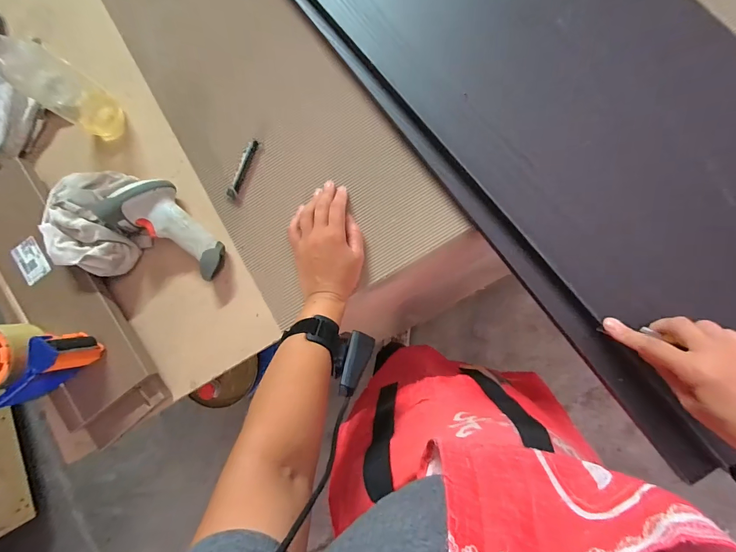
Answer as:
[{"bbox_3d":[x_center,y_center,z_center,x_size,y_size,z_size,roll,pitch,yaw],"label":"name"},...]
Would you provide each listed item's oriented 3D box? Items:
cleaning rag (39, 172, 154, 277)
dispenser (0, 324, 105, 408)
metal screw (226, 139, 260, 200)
[{"bbox_3d":[-0.365,-0.075,0.472,0.103,0.072,0.145,1,86,8],"label":"cleaning rag"},{"bbox_3d":[-0.425,0.105,0.434,0.150,0.062,0.097,-12,84,7],"label":"dispenser"},{"bbox_3d":[-0.174,-0.147,0.479,0.015,0.014,0.085,23,89,9],"label":"metal screw"}]

